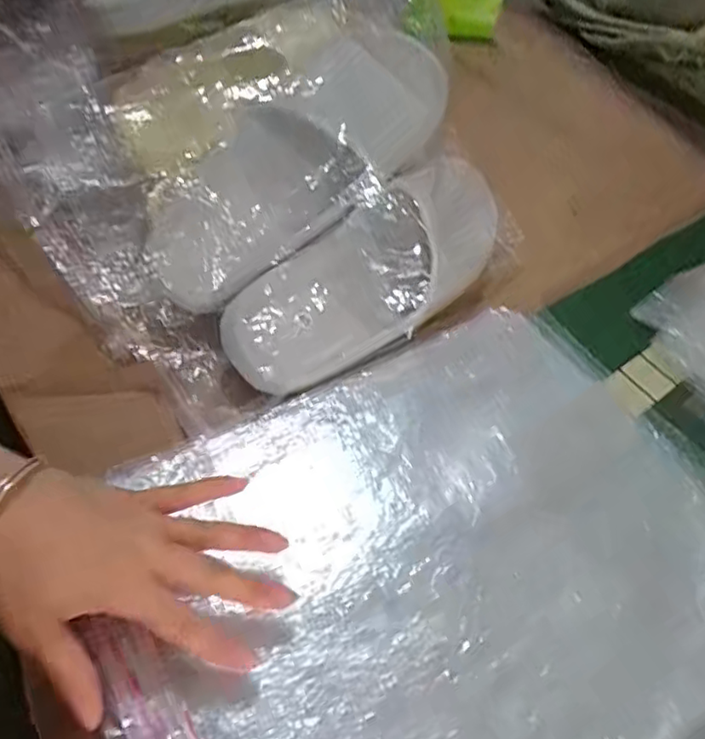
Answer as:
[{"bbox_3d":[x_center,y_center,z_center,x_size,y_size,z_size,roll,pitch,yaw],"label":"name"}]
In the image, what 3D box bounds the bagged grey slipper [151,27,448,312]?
[{"bbox_3d":[-0.042,-0.157,0.470,0.275,0.100,0.087,-41,61,-3],"label":"bagged grey slipper"}]

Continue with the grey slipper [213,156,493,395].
[{"bbox_3d":[0.025,-0.078,0.499,0.285,0.054,0.108,-38,106,-22],"label":"grey slipper"}]

